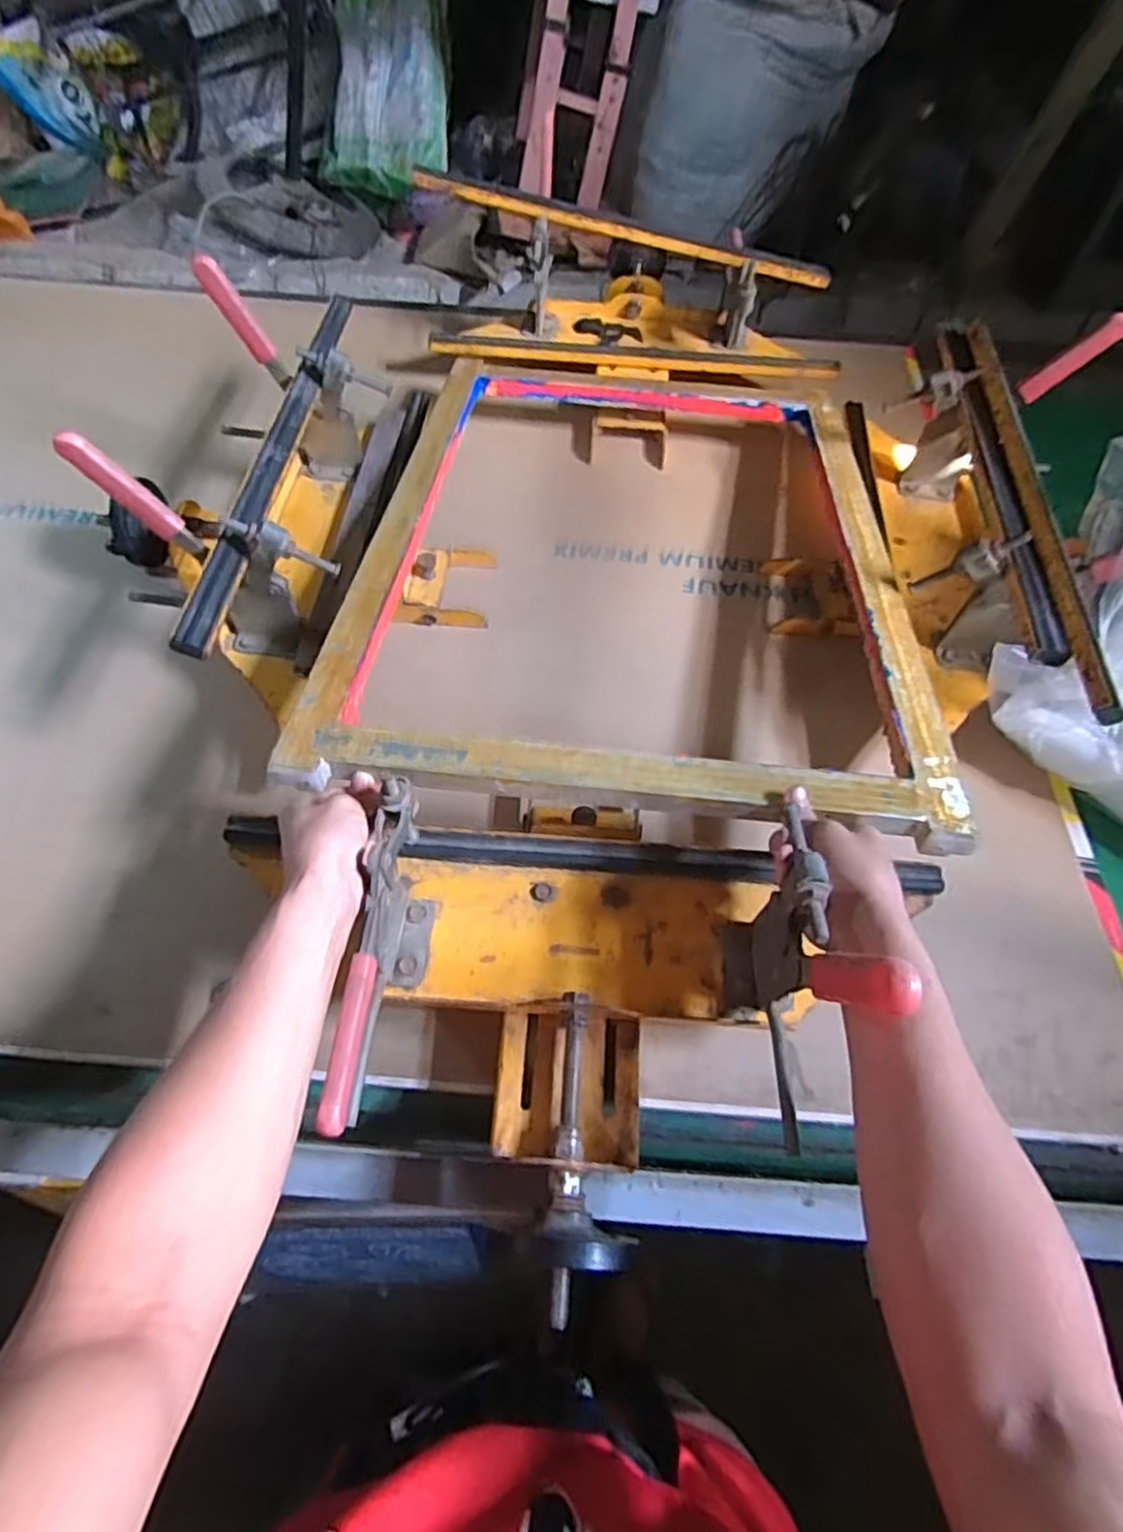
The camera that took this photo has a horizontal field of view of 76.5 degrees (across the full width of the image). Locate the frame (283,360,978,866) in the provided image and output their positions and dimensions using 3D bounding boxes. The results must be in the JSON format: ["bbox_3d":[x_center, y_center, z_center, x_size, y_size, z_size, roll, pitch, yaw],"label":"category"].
[{"bbox_3d":[0.081,-0.257,0.770,0.527,0.028,0.762,6,50,2],"label":"frame"}]

